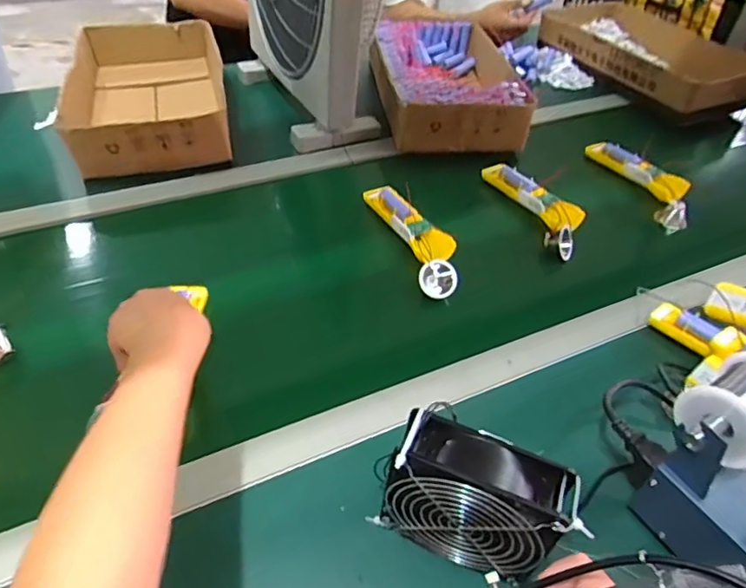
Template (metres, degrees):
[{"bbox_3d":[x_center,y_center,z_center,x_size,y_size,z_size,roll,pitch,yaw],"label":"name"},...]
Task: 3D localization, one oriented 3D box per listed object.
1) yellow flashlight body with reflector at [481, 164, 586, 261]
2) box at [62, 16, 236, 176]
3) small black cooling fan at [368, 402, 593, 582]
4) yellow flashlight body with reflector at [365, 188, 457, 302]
[{"bbox_3d":[0.241,-0.135,0.800,0.072,0.038,0.208,-12,47,-17],"label":"yellow flashlight body with reflector"},{"bbox_3d":[-0.362,-0.332,0.901,0.223,0.081,0.402,-8,46,-14],"label":"box"},{"bbox_3d":[0.073,0.156,0.417,0.130,0.124,0.059,19,46,13],"label":"small black cooling fan"},{"bbox_3d":[0.058,-0.080,0.732,0.063,0.031,0.216,-12,47,-17],"label":"yellow flashlight body with reflector"}]

